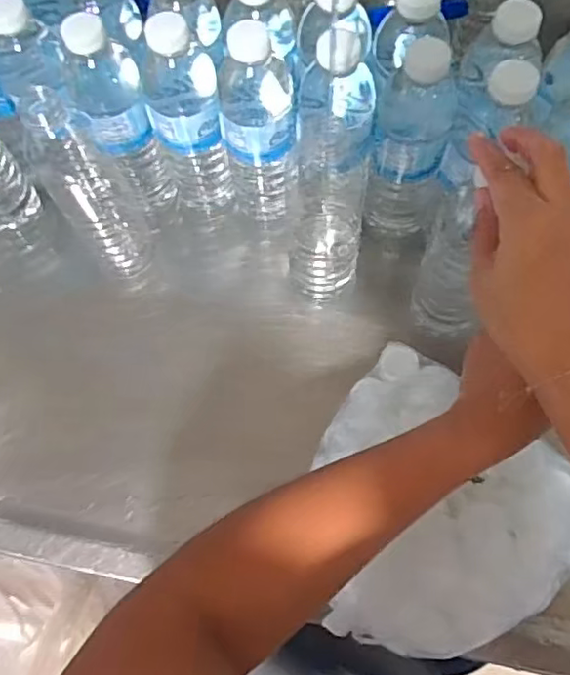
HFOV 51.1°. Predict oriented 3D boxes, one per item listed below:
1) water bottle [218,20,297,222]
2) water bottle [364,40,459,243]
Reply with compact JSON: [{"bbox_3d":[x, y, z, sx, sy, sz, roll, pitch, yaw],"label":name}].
[{"bbox_3d":[-0.022,-0.171,0.515,0.062,0.198,0.053,-7,67,0],"label":"water bottle"},{"bbox_3d":[0.105,-0.155,0.500,0.065,0.198,0.059,9,68,6],"label":"water bottle"}]

